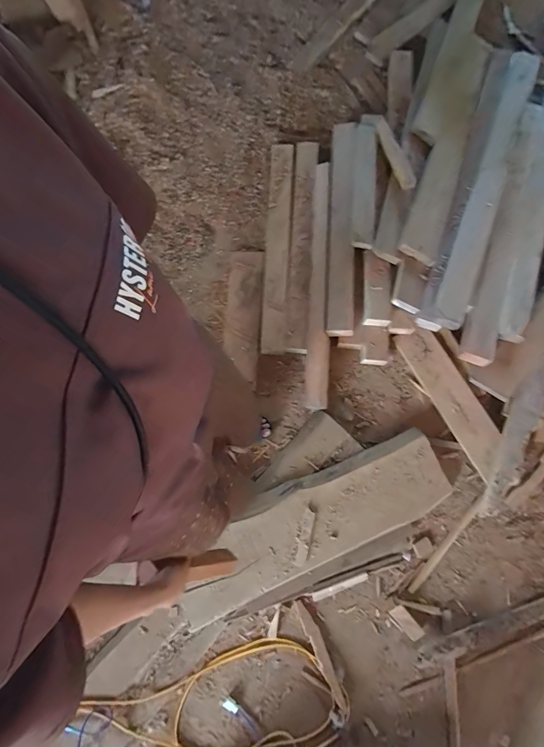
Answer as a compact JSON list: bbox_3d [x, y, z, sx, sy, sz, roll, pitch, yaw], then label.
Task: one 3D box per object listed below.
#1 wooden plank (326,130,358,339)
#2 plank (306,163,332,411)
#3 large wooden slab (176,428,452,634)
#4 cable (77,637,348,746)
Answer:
[{"bbox_3d":[0.300,-0.641,1.508,0.108,0.034,1.003,4,77,0],"label":"wooden plank"},{"bbox_3d":[0.193,-0.394,1.494,0.097,0.067,1.072,1,77,-1],"label":"plank"},{"bbox_3d":[0.146,0.516,1.247,0.995,0.058,0.284,-25,78,-6],"label":"large wooden slab"},{"bbox_3d":[-0.215,1.191,1.105,0.928,0.066,0.491,-14,77,-4],"label":"cable"}]

